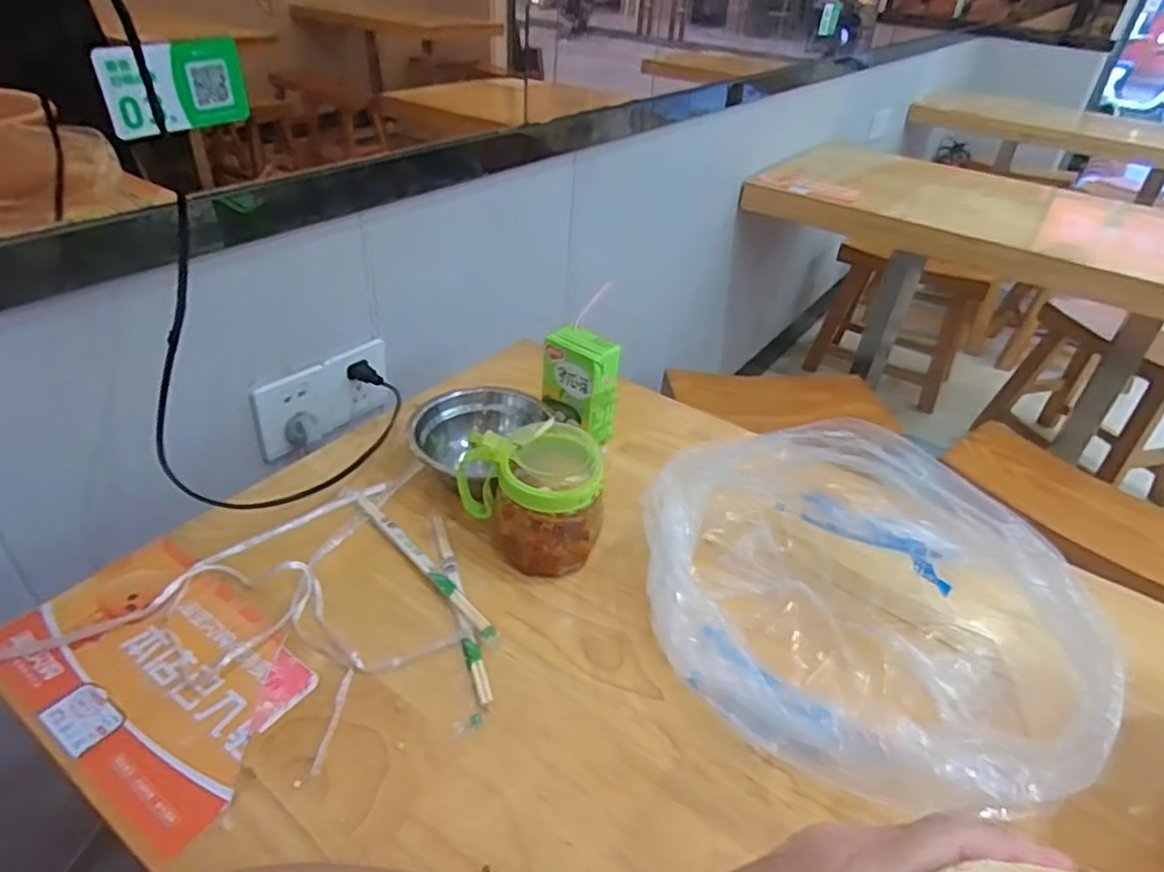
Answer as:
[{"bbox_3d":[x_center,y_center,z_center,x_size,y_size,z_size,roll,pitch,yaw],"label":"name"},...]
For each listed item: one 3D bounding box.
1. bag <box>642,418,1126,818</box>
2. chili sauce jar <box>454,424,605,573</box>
[{"bbox_3d":[0.182,0.104,0.473,0.280,0.147,0.221,27,40,27],"label":"bag"},{"bbox_3d":[-0.038,0.053,0.539,0.105,0.103,0.078,-6,37,-17],"label":"chili sauce jar"}]

